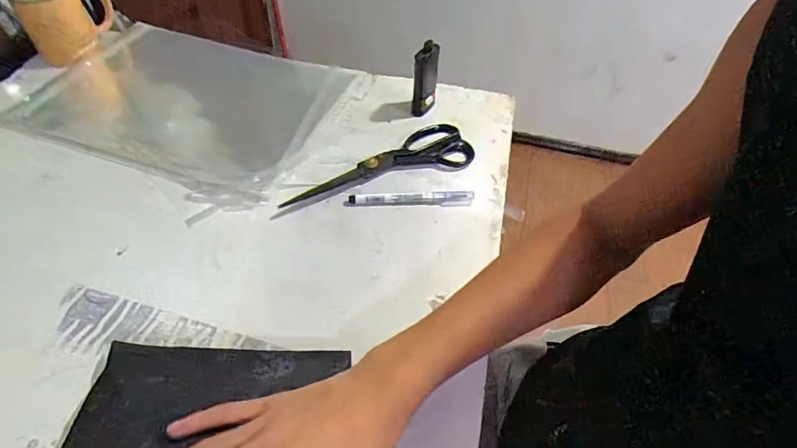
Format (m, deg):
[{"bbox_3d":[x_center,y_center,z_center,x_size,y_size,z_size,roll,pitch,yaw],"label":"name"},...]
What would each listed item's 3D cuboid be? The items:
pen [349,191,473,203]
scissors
[{"bbox_3d":[0.015,-0.030,0.540,0.139,0.009,0.011,-1,49,-4],"label":"pen"},{"bbox_3d":[-0.023,-0.076,0.569,0.231,0.015,0.077,-13,51,-14],"label":"scissors"}]

